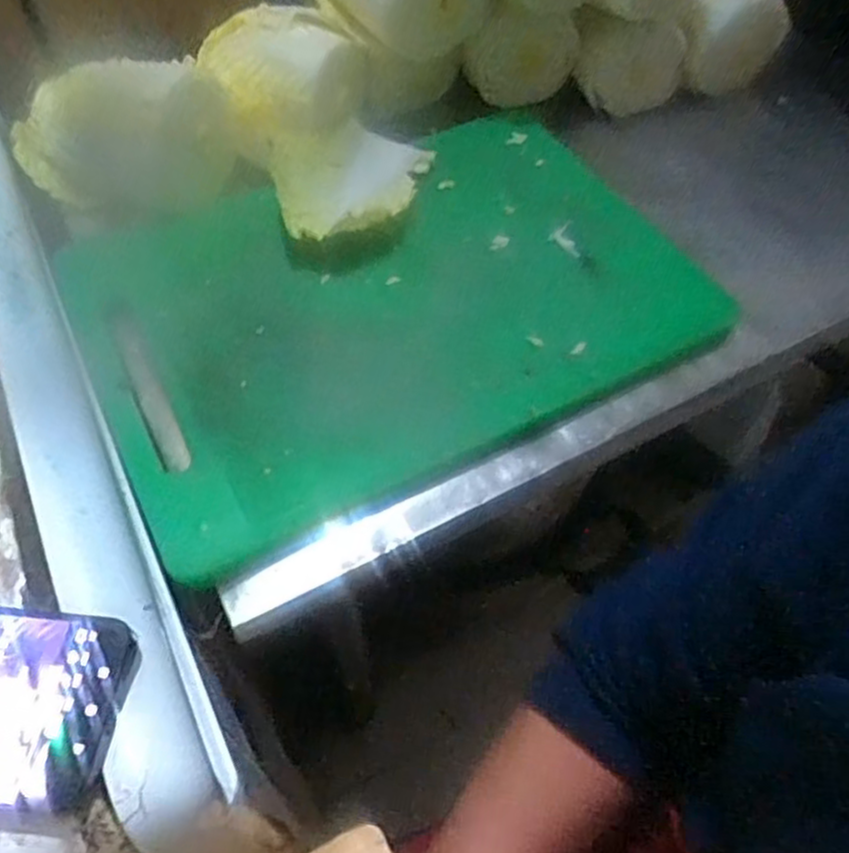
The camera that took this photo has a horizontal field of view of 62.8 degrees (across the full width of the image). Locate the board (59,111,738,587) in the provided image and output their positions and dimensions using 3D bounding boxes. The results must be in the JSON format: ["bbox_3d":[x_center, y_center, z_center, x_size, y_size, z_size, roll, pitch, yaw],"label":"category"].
[{"bbox_3d":[-0.014,-0.109,0.537,0.453,0.022,0.302,-24,64,-17],"label":"board"}]

